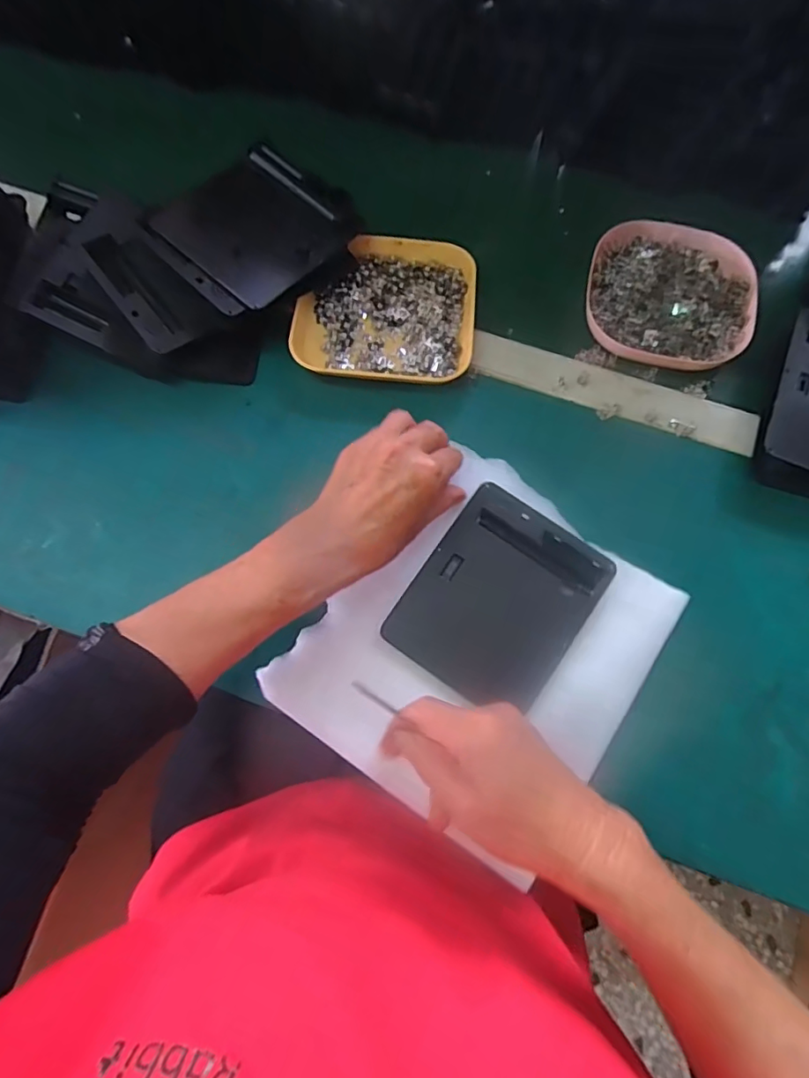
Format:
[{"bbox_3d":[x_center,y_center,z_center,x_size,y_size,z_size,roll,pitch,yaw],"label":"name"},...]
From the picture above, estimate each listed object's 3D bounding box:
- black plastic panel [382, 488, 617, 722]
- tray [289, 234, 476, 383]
[{"bbox_3d":[0.066,0.042,0.374,0.111,0.013,0.132,34,76,9],"label":"black plastic panel"},{"bbox_3d":[-0.014,-0.197,0.456,0.144,0.018,0.136,5,73,0],"label":"tray"}]

